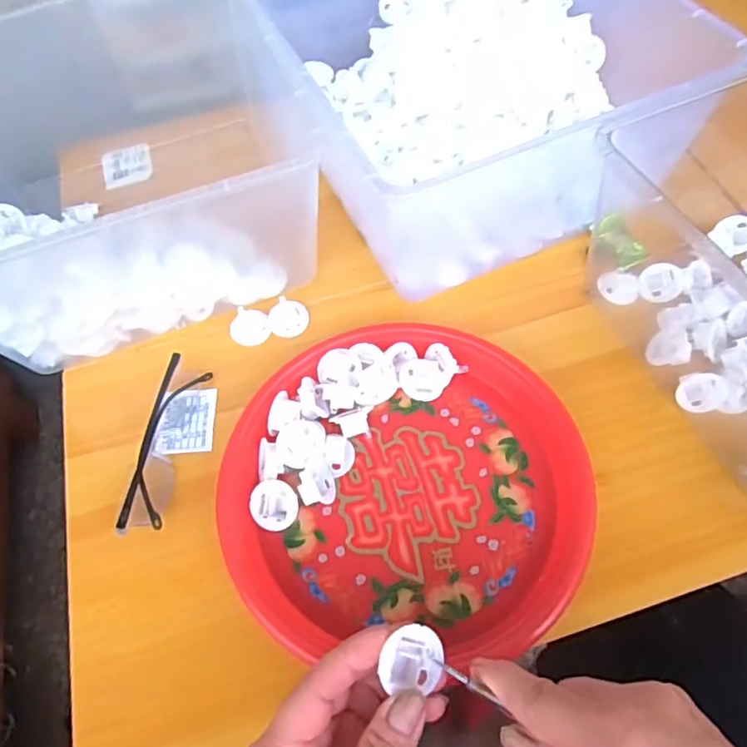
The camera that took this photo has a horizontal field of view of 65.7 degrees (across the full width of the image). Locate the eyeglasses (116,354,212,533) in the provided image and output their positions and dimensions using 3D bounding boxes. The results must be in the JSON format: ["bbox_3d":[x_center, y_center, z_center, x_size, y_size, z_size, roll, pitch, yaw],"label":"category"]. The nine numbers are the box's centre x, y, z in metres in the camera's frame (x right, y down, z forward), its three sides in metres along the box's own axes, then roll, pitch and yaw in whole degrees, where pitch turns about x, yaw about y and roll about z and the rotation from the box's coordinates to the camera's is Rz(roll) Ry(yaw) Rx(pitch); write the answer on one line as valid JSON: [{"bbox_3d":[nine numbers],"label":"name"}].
[{"bbox_3d":[-0.149,0.049,0.415,0.026,0.031,0.129,4,60,6],"label":"eyeglasses"}]

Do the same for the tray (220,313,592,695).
[{"bbox_3d":[0.021,0.068,0.390,0.233,0.024,0.218,7,60,8],"label":"tray"}]

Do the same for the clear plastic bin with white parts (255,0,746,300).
[{"bbox_3d":[0.078,-0.273,0.527,0.301,0.129,0.383,-19,60,-7],"label":"clear plastic bin with white parts"}]

